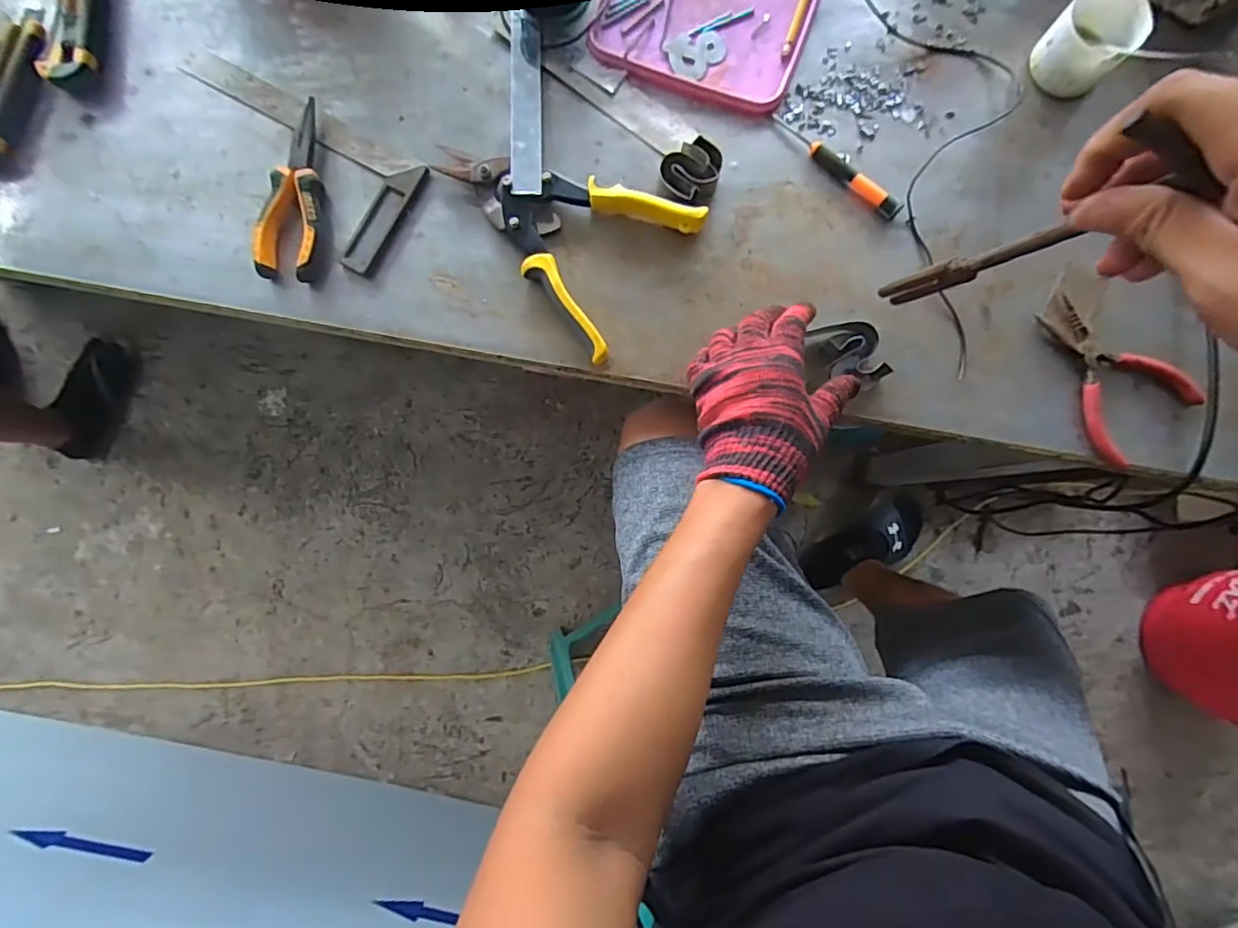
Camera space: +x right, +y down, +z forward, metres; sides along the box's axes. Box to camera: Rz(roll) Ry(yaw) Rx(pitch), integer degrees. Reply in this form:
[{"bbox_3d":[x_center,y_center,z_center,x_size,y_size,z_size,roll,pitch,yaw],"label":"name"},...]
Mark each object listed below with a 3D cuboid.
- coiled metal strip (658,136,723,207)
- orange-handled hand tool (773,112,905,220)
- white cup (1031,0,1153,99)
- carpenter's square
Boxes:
[{"bbox_3d":[0.062,-0.248,0.509,0.055,0.027,0.043,-40,87,-2],"label":"coiled metal strip"},{"bbox_3d":[0.192,-0.265,0.517,0.138,0.015,0.019,39,87,3],"label":"orange-handled hand tool"},{"bbox_3d":[0.402,-0.362,0.507,0.067,0.053,0.065,0,86,0],"label":"white cup"},{"bbox_3d":[-0.298,-0.272,0.522,0.244,0.013,0.108,31,87,2],"label":"carpenter's square"}]

